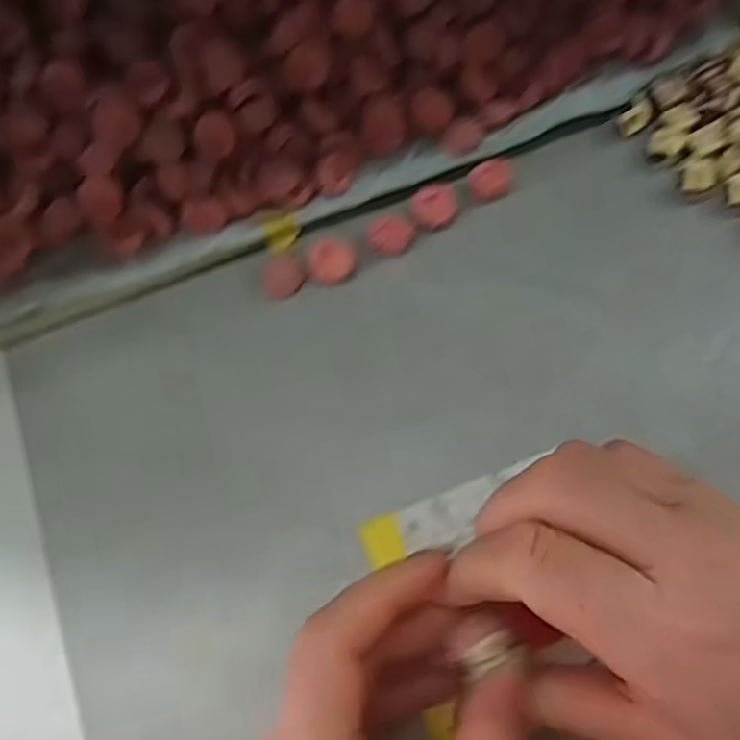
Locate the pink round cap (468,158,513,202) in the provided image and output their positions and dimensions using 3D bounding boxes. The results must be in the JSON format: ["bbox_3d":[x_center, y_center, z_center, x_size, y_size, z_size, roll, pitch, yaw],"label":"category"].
[{"bbox_3d":[0.059,-0.092,0.316,0.022,0.004,0.020,-1,67,2],"label":"pink round cap"}]

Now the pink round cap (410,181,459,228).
[{"bbox_3d":[0.031,-0.079,0.312,0.021,0.004,0.022,-1,67,2],"label":"pink round cap"}]

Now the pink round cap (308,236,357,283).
[{"bbox_3d":[-0.018,-0.052,0.303,0.021,0.007,0.021,-16,68,-4],"label":"pink round cap"}]

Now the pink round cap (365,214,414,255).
[{"bbox_3d":[0.010,-0.064,0.306,0.021,0.004,0.019,5,68,5],"label":"pink round cap"}]

